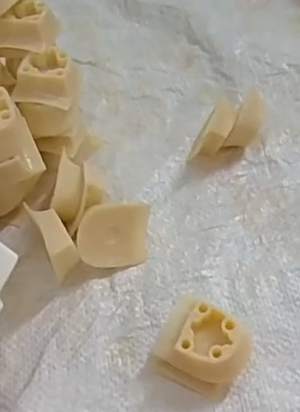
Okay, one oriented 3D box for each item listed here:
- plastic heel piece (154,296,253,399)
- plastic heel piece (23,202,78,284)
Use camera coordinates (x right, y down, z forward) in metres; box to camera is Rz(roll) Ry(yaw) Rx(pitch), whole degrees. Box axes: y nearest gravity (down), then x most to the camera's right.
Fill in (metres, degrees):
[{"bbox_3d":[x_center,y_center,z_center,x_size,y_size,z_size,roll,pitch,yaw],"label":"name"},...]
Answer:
[{"bbox_3d":[0.030,0.076,0.298,0.045,0.032,0.045,18,56,13],"label":"plastic heel piece"},{"bbox_3d":[-0.055,0.024,0.329,0.016,0.043,0.037,-23,57,-15],"label":"plastic heel piece"}]

